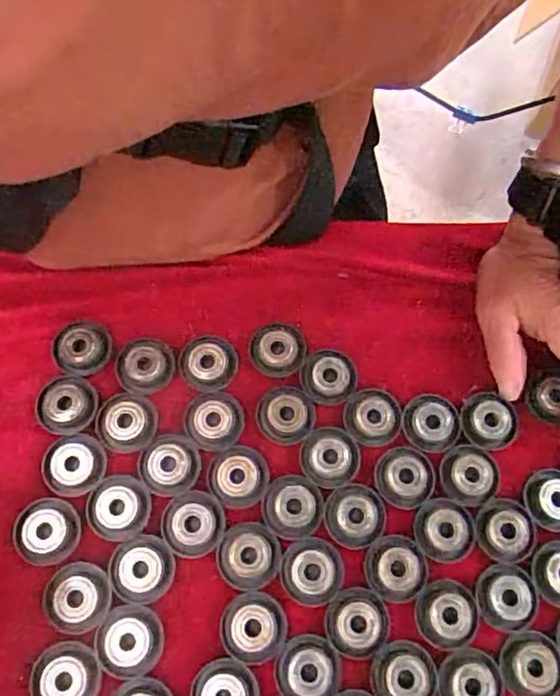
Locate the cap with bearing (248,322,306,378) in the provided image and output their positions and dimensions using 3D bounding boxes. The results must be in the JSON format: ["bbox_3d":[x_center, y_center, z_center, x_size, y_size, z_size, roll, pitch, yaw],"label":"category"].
[{"bbox_3d":[-0.001,0.000,0.344,0.033,0.007,0.030,1,72,-2],"label":"cap with bearing"}]

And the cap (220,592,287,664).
[{"bbox_3d":[-0.013,0.140,0.296,0.032,0.004,0.032,1,72,-2],"label":"cap"}]

